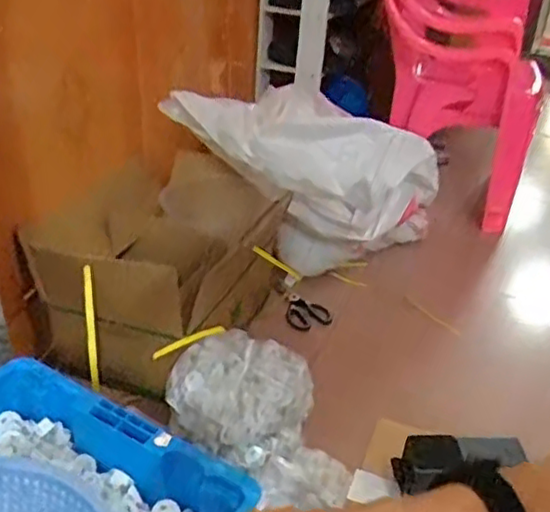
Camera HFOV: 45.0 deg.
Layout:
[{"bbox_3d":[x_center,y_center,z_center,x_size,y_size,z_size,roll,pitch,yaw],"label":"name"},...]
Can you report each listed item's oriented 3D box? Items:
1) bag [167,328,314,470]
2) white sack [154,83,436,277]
[{"bbox_3d":[-0.058,0.230,1.096,0.224,0.131,0.167,10,31,11],"label":"bag"},{"bbox_3d":[0.093,-0.134,1.427,0.624,0.450,0.247,-3,31,-10],"label":"white sack"}]

